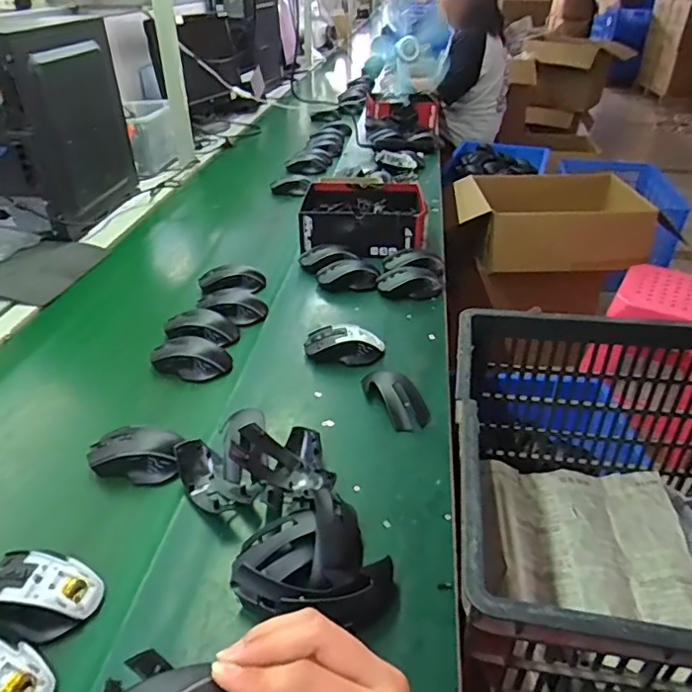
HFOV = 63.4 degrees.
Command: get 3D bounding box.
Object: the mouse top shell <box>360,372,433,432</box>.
[{"bbox_3d":[0.066,0.066,0.743,0.054,0.034,0.119,-15,33,-24],"label":"mouse top shell"}]

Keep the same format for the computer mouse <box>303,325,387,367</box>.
[{"bbox_3d":[-0.002,0.001,0.839,0.119,0.044,0.064,0,30,0],"label":"computer mouse"}]

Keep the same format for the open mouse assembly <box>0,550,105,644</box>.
[{"bbox_3d":[-0.284,0.228,0.514,0.104,0.035,0.069,5,31,9],"label":"open mouse assembly"}]

